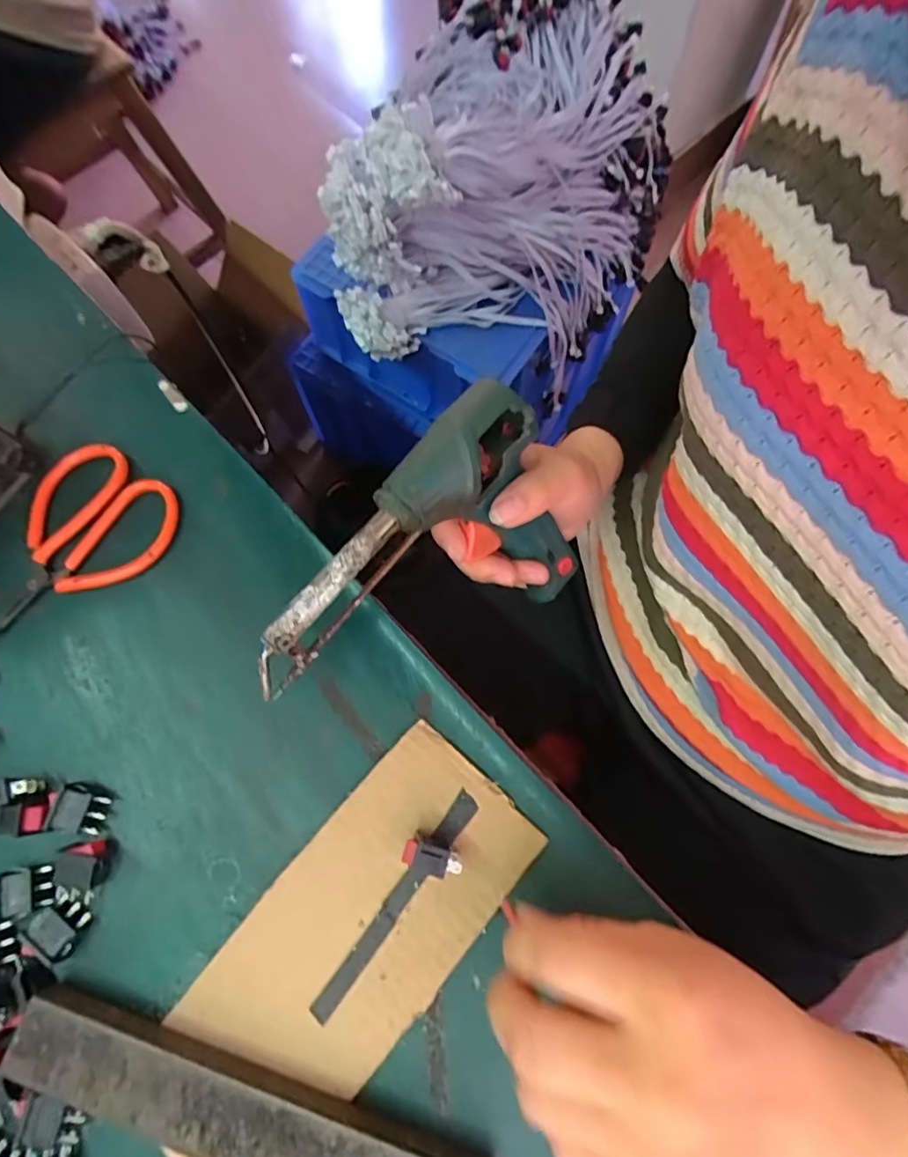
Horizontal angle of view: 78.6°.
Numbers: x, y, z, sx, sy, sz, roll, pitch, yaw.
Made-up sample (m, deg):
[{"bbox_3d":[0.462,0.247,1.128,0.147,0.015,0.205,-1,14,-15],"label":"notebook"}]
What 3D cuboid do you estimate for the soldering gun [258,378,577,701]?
[{"bbox_3d":[-0.015,0.001,0.306,0.179,0.137,0.040,-44,44,-10],"label":"soldering gun"}]

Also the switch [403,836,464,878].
[{"bbox_3d":[-0.010,0.125,0.249,0.025,0.021,0.013,21,75,7],"label":"switch"}]

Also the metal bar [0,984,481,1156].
[{"bbox_3d":[-0.085,0.217,0.223,0.199,0.019,0.031,16,74,6],"label":"metal bar"}]

